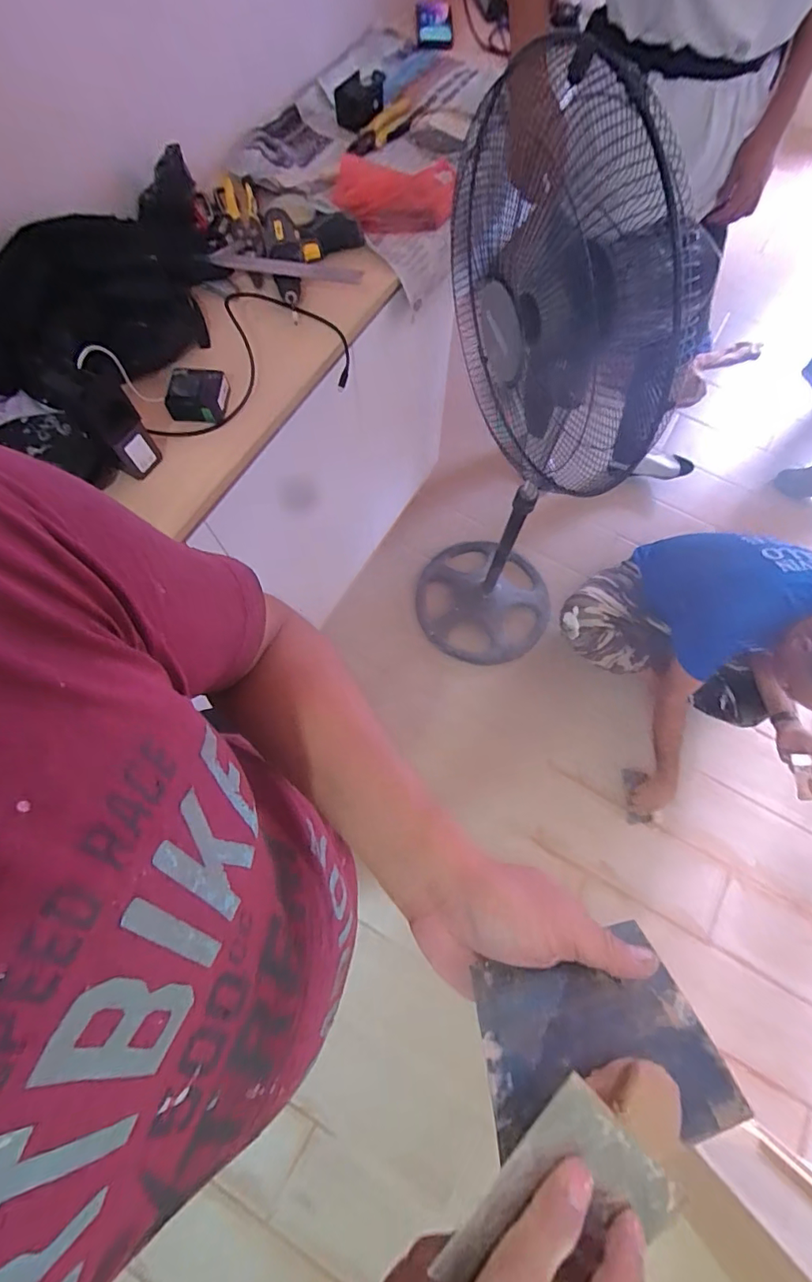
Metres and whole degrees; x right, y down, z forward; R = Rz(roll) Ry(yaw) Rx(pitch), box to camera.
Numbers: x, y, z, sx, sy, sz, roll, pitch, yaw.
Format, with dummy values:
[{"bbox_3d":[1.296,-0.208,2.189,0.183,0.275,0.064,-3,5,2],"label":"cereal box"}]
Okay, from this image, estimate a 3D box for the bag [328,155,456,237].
[{"bbox_3d":[-0.022,-0.812,0.905,0.218,0.063,0.146,1,70,-1],"label":"bag"}]

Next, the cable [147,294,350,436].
[{"bbox_3d":[-0.228,-0.418,0.787,0.239,0.047,0.324,20,74,-4],"label":"cable"}]

